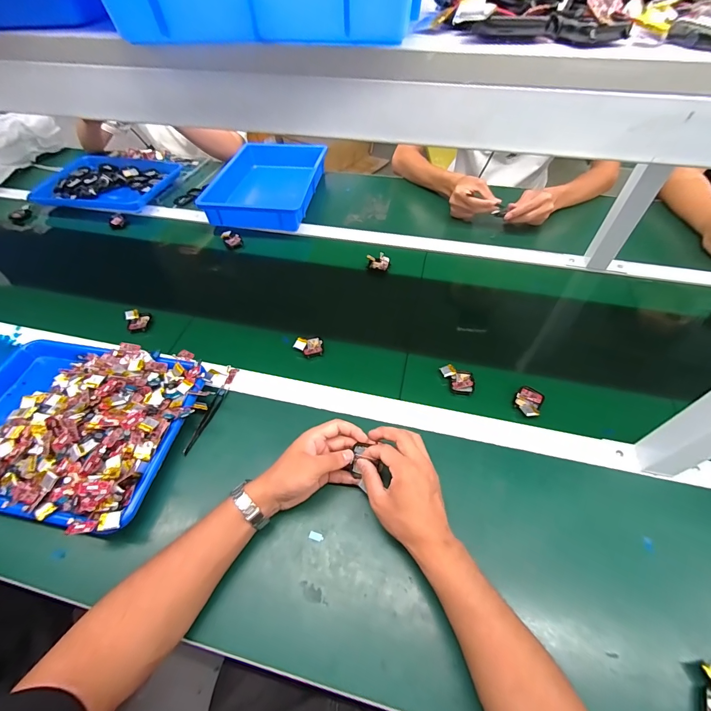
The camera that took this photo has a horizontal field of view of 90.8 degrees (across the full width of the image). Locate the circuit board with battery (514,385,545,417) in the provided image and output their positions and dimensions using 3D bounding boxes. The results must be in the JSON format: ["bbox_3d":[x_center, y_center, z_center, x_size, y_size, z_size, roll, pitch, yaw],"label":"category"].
[{"bbox_3d":[0.264,0.071,0.534,0.036,0.017,0.054,24,56,18],"label":"circuit board with battery"}]

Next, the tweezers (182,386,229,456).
[{"bbox_3d":[-0.223,0.095,0.529,0.014,0.008,0.115,11,53,10],"label":"tweezers"}]

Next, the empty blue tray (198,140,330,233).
[{"bbox_3d":[-0.220,-0.464,0.931,0.243,0.064,0.392,7,52,7],"label":"empty blue tray"}]

